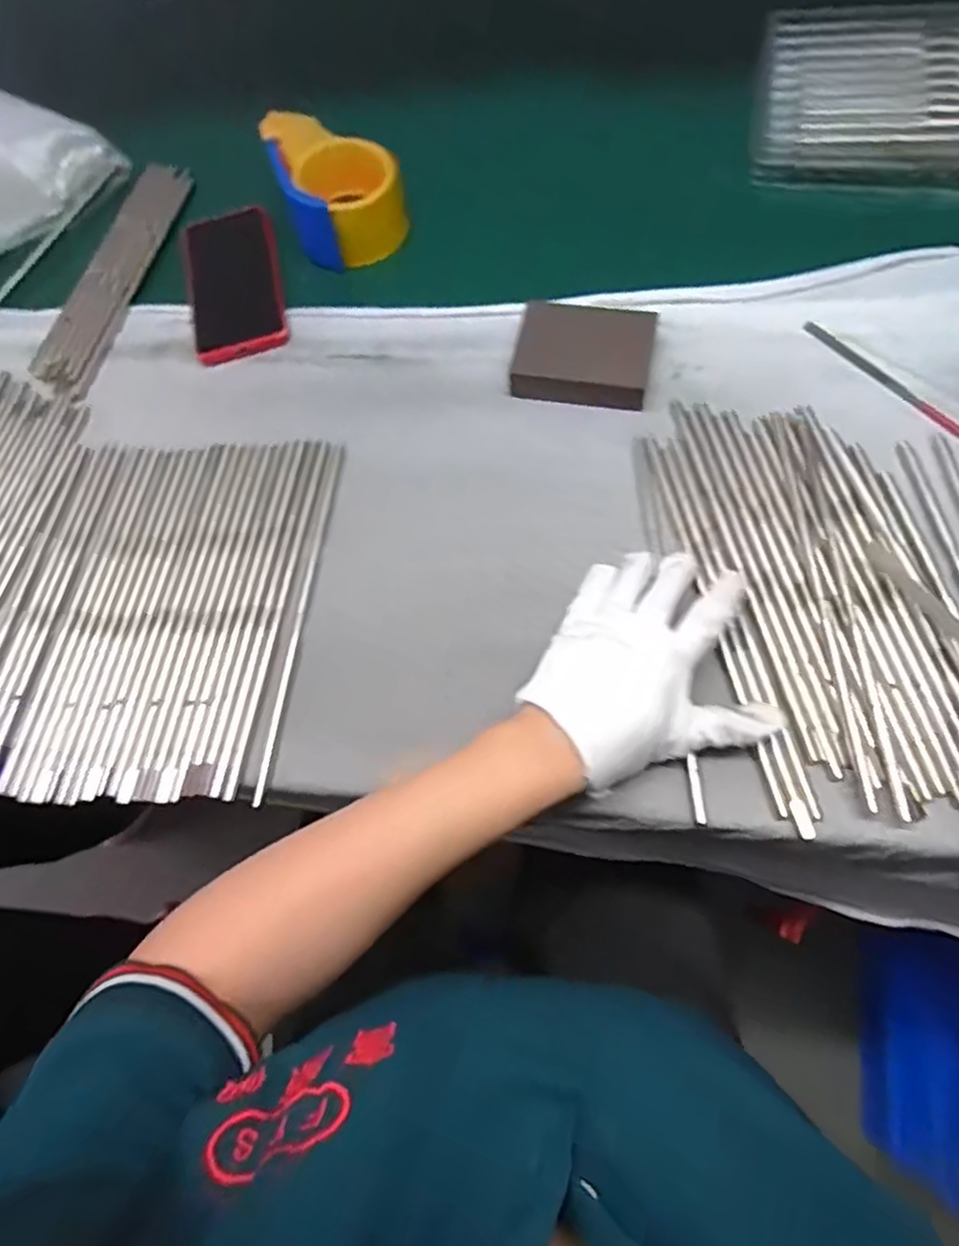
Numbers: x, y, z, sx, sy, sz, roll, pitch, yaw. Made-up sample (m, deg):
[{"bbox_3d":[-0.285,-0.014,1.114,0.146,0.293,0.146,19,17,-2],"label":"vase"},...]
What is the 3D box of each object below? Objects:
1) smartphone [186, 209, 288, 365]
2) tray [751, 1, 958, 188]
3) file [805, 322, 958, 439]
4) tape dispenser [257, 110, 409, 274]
[{"bbox_3d":[-0.207,-0.290,0.563,0.079,0.015,0.168,-14,68,0],"label":"smartphone"},{"bbox_3d":[0.367,-0.419,0.525,0.276,0.029,0.157,10,80,12],"label":"tray"},{"bbox_3d":[0.290,-0.163,0.466,0.010,0.008,0.160,-35,70,-11],"label":"file"},{"bbox_3d":[-0.116,-0.361,0.567,0.097,0.068,0.102,-20,68,-3],"label":"tape dispenser"}]

